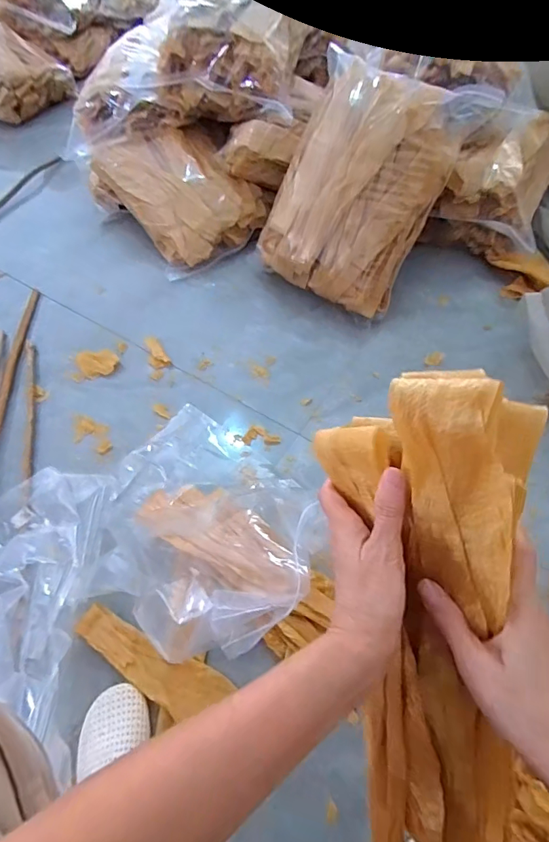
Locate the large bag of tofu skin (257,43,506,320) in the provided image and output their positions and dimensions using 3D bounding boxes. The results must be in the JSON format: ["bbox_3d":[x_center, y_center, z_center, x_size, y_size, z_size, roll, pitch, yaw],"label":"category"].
[{"bbox_3d":[0.185,-0.482,0.924,0.336,0.107,0.475,23,103,0],"label":"large bag of tofu skin"}]

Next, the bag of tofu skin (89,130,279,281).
[{"bbox_3d":[-0.253,-0.597,1.181,0.306,0.183,0.438,-36,63,-17],"label":"bag of tofu skin"}]

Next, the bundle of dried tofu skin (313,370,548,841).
[{"bbox_3d":[0.100,0.176,0.329,0.134,0.095,0.427,1,102,5],"label":"bundle of dried tofu skin"}]

